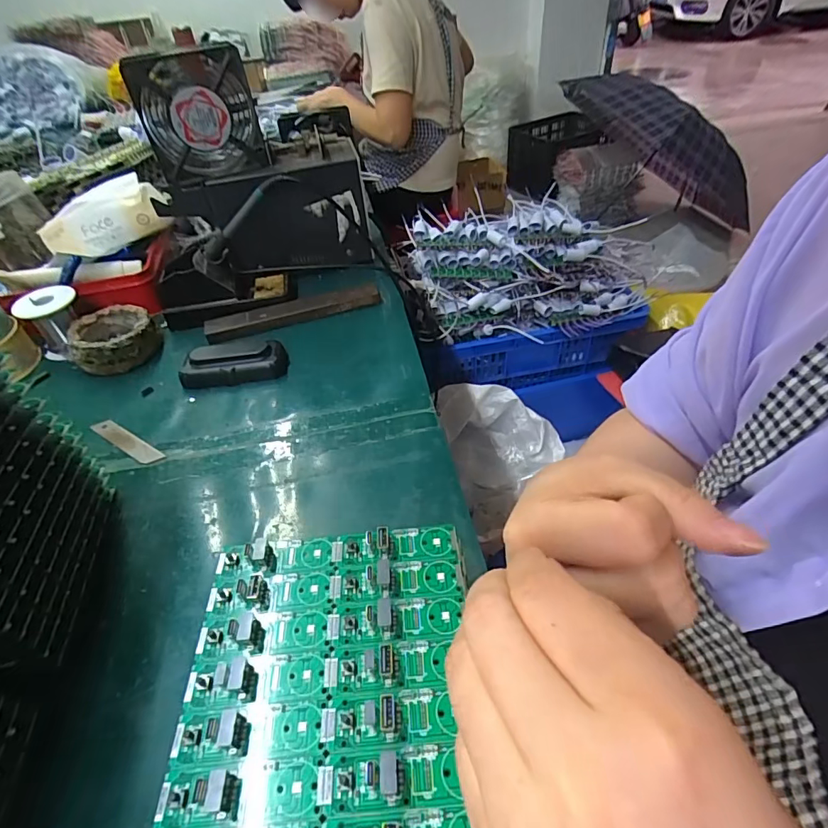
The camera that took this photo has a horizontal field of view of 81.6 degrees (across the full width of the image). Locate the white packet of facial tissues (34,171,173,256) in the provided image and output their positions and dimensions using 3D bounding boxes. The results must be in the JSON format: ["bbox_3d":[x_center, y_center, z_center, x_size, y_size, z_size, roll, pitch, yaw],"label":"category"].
[{"bbox_3d":[-0.386,-0.246,0.602,0.151,0.063,0.043,-27,48,-6],"label":"white packet of facial tissues"}]

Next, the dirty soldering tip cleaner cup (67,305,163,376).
[{"bbox_3d":[-0.339,-0.086,0.549,0.085,0.040,0.076,-17,44,-12],"label":"dirty soldering tip cleaner cup"}]

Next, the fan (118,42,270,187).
[{"bbox_3d":[-0.235,-0.326,0.527,0.117,0.116,0.036,-22,45,-17],"label":"fan"}]

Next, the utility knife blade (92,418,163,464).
[{"bbox_3d":[-0.274,0.026,0.457,0.095,0.004,0.018,22,50,26],"label":"utility knife blade"}]

